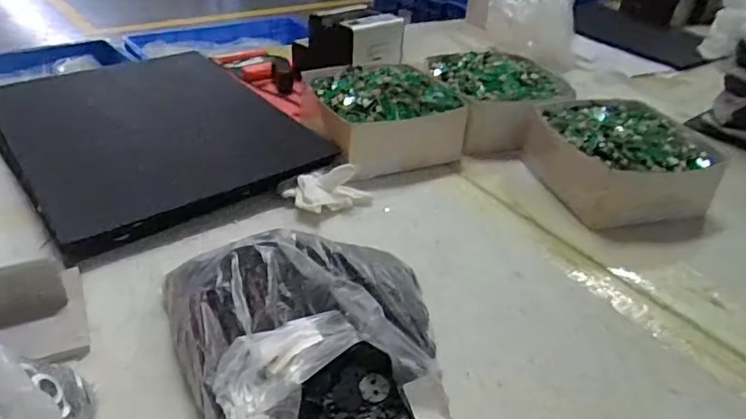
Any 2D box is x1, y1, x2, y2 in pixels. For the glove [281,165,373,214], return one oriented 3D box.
[{"bbox_3d":[-0.062,-0.032,0.755,0.099,0.047,0.070,-25,46,-37],"label":"glove"}]

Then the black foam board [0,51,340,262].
[{"bbox_3d":[-0.304,-0.109,0.793,0.358,0.031,0.370,-26,54,-33],"label":"black foam board"}]

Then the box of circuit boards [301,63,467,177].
[{"bbox_3d":[0.015,-0.157,0.897,0.204,0.099,0.225,-11,39,-24],"label":"box of circuit boards"}]

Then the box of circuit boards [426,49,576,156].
[{"bbox_3d":[0.222,-0.186,0.985,0.217,0.100,0.257,-6,36,-16],"label":"box of circuit boards"}]

